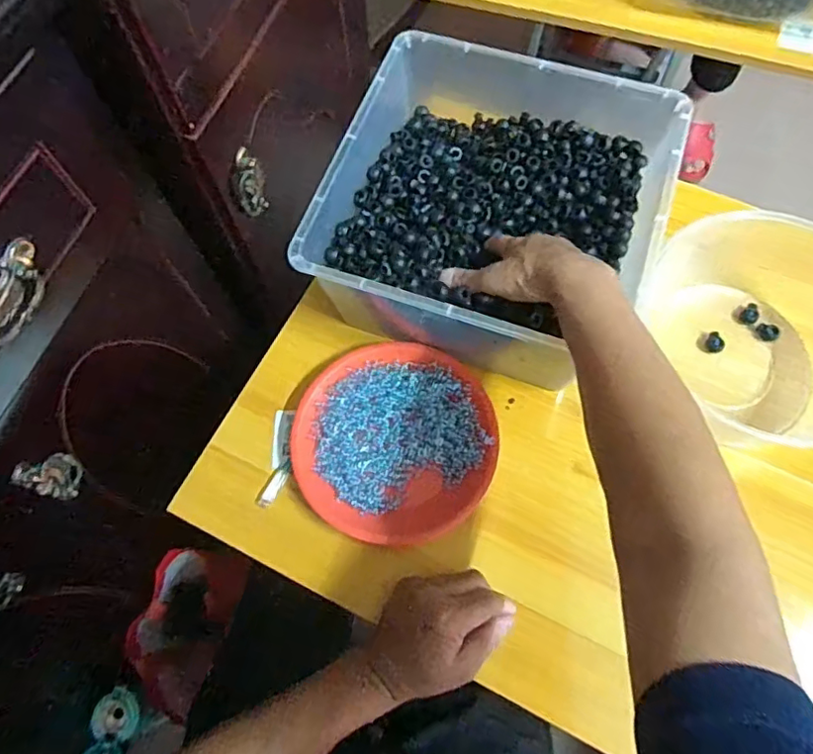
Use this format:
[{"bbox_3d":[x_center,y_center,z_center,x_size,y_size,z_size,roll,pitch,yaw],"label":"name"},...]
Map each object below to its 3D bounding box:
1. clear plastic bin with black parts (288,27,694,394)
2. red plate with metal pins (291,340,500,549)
[{"bbox_3d":[0.084,-0.159,0.588,0.292,0.142,0.296,20,70,9],"label":"clear plastic bin with black parts"},{"bbox_3d":[-0.010,0.060,0.564,0.188,0.033,0.194,0,68,1],"label":"red plate with metal pins"}]

